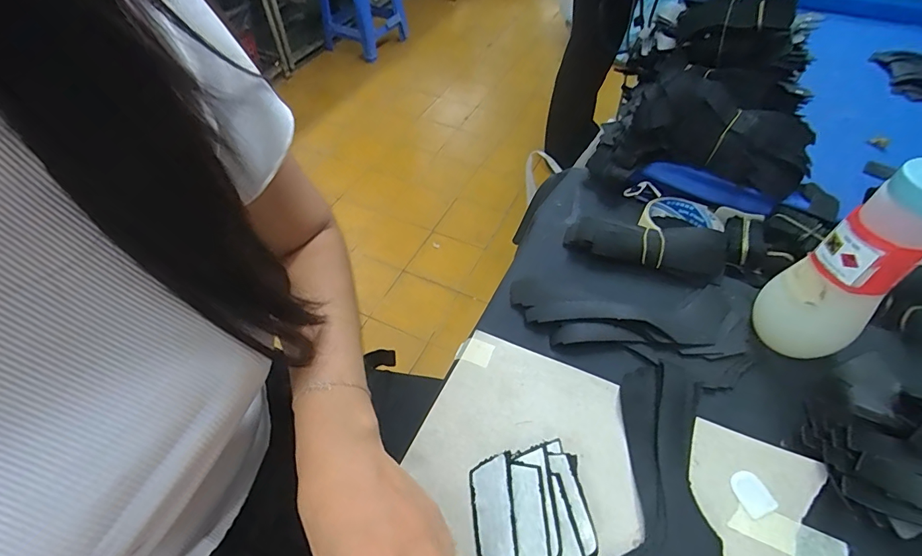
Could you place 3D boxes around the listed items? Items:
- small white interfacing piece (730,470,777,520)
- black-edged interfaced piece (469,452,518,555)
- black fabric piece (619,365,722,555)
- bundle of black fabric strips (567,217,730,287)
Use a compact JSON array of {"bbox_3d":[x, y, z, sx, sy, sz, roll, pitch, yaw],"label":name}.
[{"bbox_3d":[0.212,0.155,0.322,0.023,0.004,0.030,-14,53,-10],"label":"small white interfacing piece"},{"bbox_3d":[0.022,0.163,0.309,0.031,0.005,0.073,-17,50,19],"label":"black-edged interfaced piece"},{"bbox_3d":[0.139,0.149,0.316,0.074,0.016,0.189,13,53,11],"label":"black fabric piece"},{"bbox_3d":[0.189,-0.032,0.459,0.153,0.036,0.058,16,54,14],"label":"bundle of black fabric strips"}]

